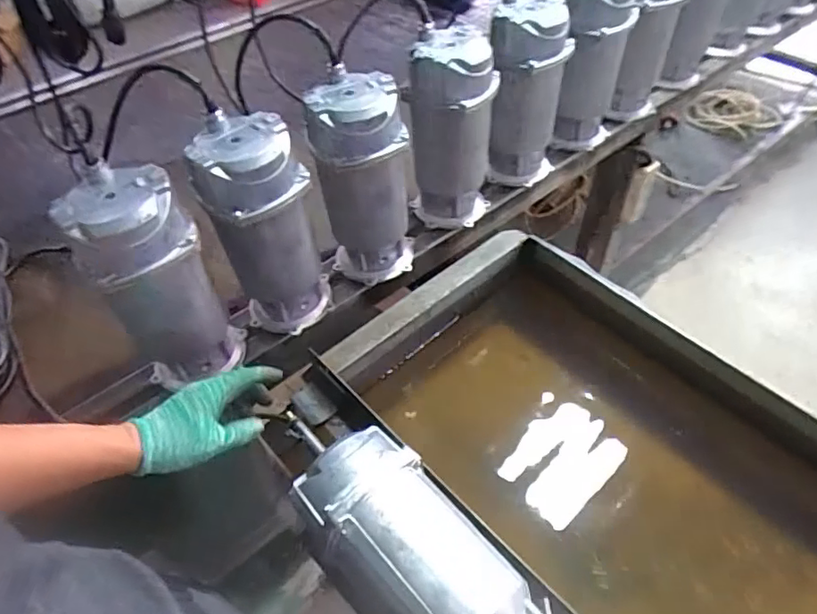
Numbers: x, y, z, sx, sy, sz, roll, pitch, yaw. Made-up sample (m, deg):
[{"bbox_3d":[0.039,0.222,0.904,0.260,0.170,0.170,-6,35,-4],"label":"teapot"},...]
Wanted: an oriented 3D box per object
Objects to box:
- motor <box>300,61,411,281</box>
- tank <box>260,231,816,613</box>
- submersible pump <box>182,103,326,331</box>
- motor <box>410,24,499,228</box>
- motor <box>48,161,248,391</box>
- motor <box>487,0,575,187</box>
[{"bbox_3d":[-0.067,-0.177,0.824,0.132,0.290,0.109,-8,50,-4],"label":"motor"},{"bbox_3d":[0.222,0.266,0.739,0.590,0.258,0.747,-36,57,-24],"label":"tank"},{"bbox_3d":[-0.191,-0.096,0.757,0.127,0.289,0.119,0,50,3],"label":"submersible pump"},{"bbox_3d":[0.070,-0.272,0.904,0.128,0.296,0.122,3,50,5],"label":"motor"},{"bbox_3d":[-0.305,-0.021,0.700,0.129,0.292,0.110,-29,54,-20],"label":"motor"},{"bbox_3d":[0.202,-0.365,0.972,0.132,0.291,0.119,2,50,5],"label":"motor"}]

